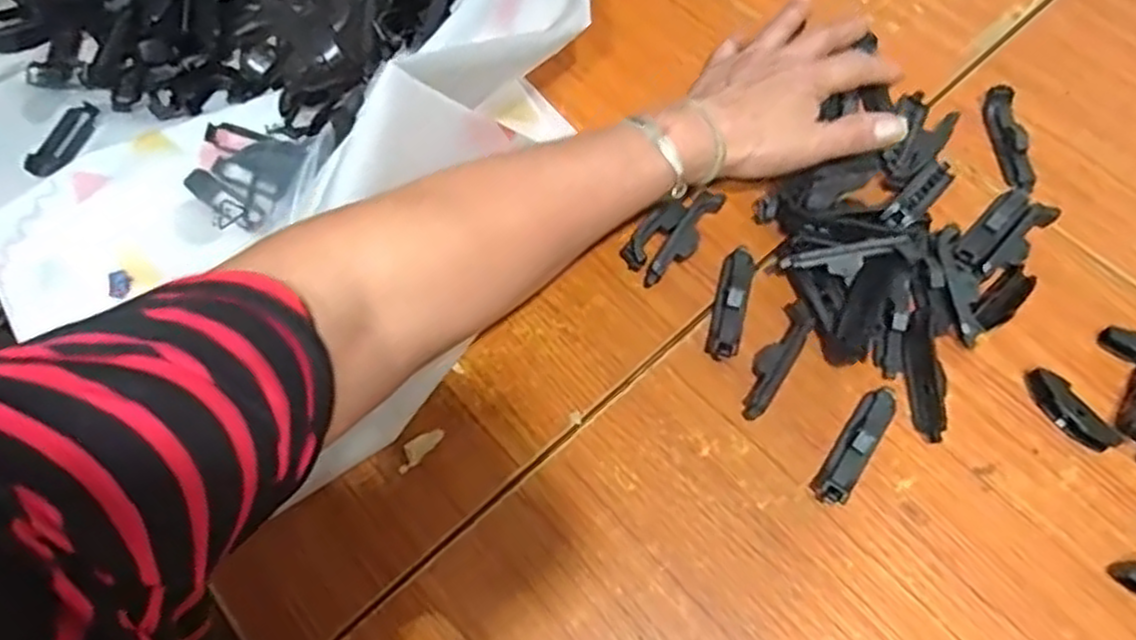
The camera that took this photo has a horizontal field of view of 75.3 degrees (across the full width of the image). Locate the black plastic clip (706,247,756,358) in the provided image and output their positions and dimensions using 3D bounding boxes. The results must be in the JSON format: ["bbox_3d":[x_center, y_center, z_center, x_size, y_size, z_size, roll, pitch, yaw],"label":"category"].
[{"bbox_3d":[0.098,-0.012,0.435,0.020,0.015,0.073,15,67,8],"label":"black plastic clip"}]

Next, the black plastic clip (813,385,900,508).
[{"bbox_3d":[0.159,0.066,0.400,0.019,0.014,0.075,33,70,15],"label":"black plastic clip"}]

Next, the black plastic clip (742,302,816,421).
[{"bbox_3d":[0.118,0.023,0.418,0.020,0.018,0.072,31,70,14],"label":"black plastic clip"}]

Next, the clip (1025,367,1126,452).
[{"bbox_3d":[0.277,0.049,0.404,0.015,0.016,0.054,-36,70,-14],"label":"clip"}]

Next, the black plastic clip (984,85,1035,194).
[{"bbox_3d":[0.291,-0.119,0.483,0.016,0.017,0.074,-3,66,0],"label":"black plastic clip"}]

